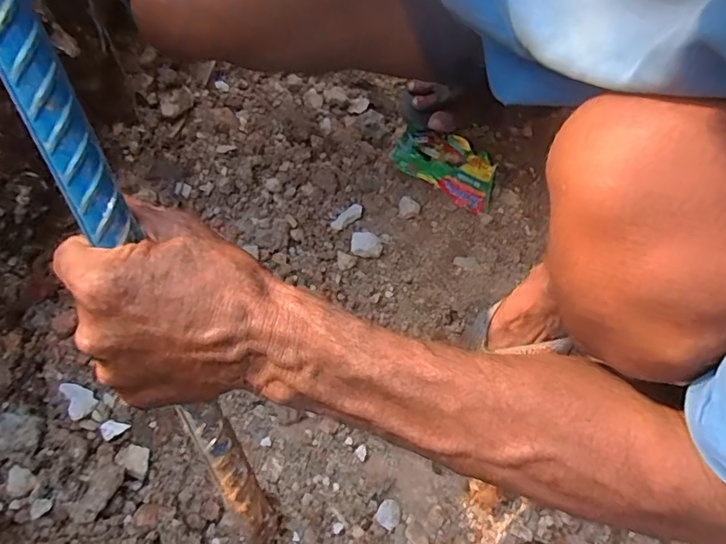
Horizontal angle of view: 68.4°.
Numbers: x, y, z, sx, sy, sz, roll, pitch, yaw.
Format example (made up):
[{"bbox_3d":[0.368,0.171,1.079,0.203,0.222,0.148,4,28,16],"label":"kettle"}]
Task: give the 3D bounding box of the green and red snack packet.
[{"bbox_3d":[0.111,-0.146,0.709,0.145,0.031,0.076,35,71,13],"label":"green and red snack packet"}]

